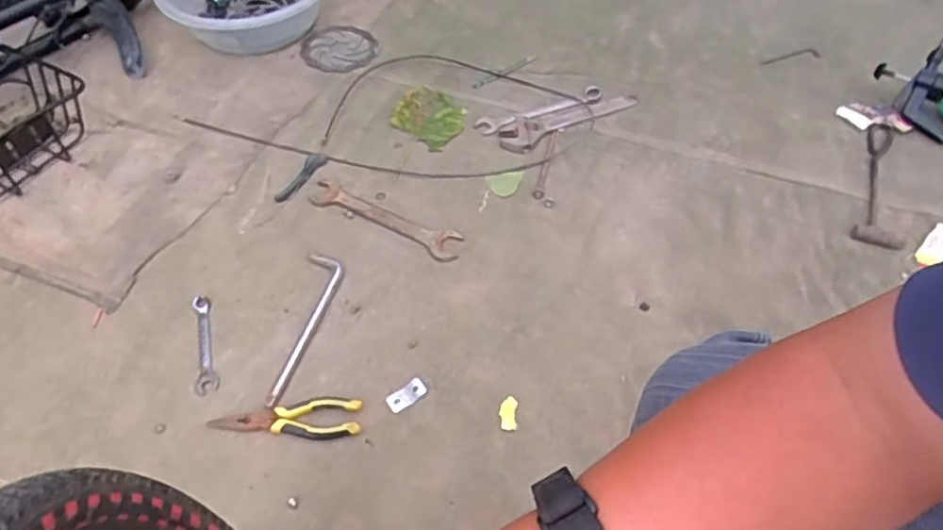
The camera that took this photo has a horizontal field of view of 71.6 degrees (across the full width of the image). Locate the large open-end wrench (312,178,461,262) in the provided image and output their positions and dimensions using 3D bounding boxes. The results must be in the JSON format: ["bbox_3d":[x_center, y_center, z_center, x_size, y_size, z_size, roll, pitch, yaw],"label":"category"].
[{"bbox_3d":[-0.140,-0.077,1.045,0.277,0.013,0.062,24,46,17],"label":"large open-end wrench"}]

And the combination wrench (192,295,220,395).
[{"bbox_3d":[-0.371,0.109,0.903,0.032,0.015,0.140,-14,62,-5],"label":"combination wrench"}]

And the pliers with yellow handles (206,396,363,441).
[{"bbox_3d":[-0.235,0.193,0.827,0.186,0.027,0.059,2,52,-3],"label":"pliers with yellow handles"}]

